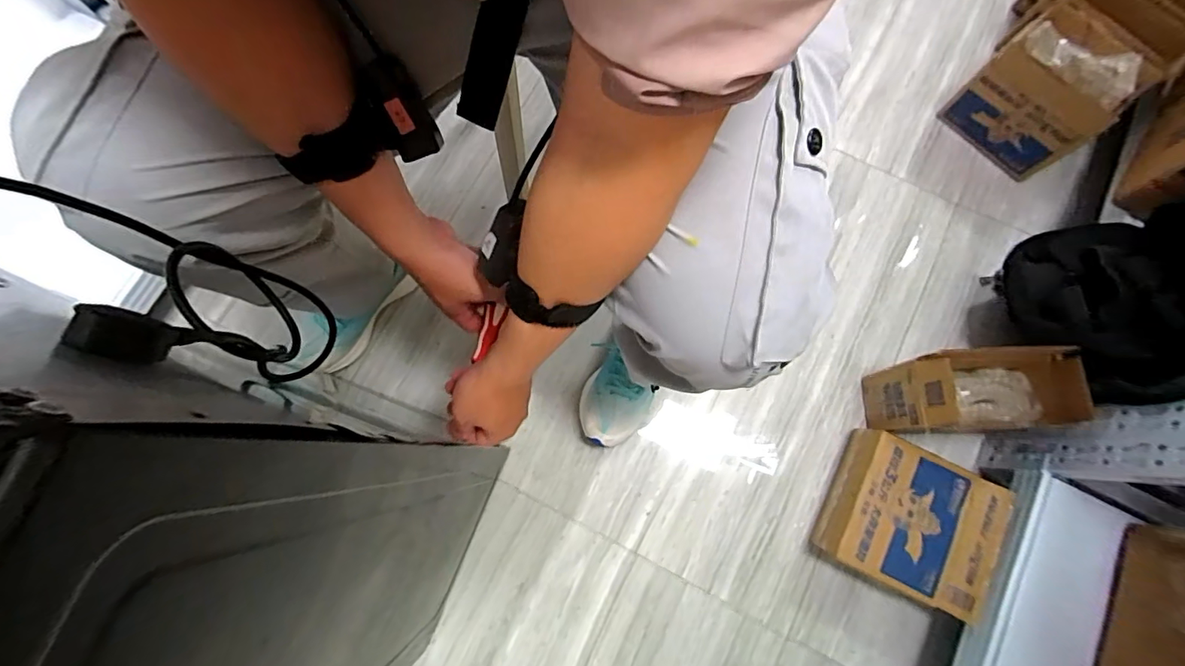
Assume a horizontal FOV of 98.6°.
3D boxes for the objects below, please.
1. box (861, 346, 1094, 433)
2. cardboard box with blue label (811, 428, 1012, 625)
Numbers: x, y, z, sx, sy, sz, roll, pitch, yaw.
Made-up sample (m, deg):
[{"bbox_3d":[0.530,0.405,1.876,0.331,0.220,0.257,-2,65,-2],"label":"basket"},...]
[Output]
[{"bbox_3d":[0.539,0.091,0.754,0.214,0.177,0.110,-2,79,1],"label":"box"},{"bbox_3d":[0.461,0.273,0.753,0.189,0.107,0.197,26,78,6],"label":"cardboard box with blue label"}]

